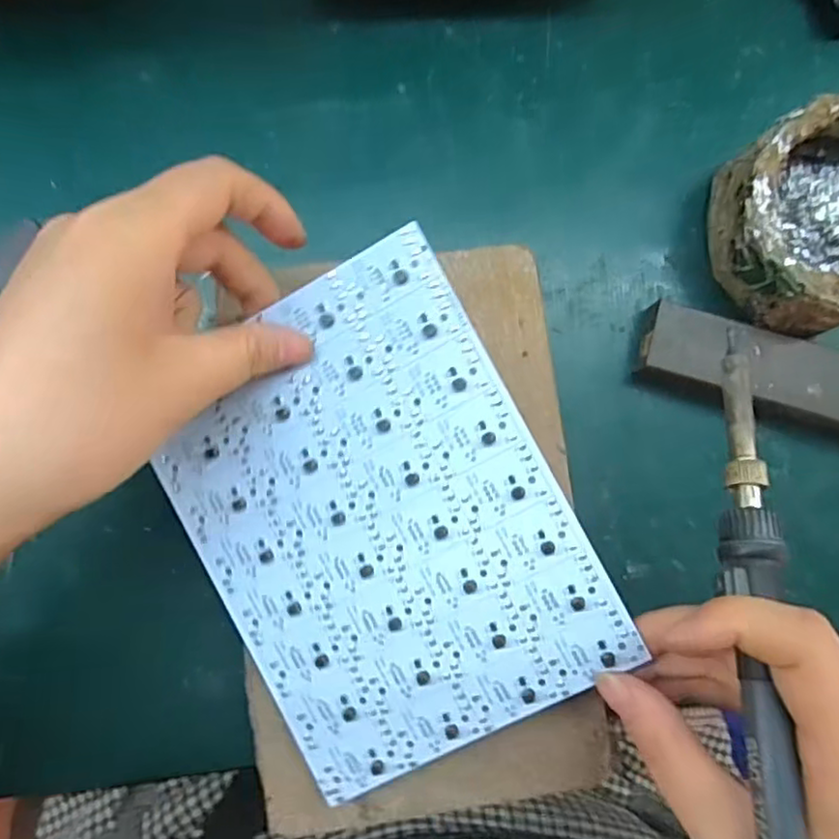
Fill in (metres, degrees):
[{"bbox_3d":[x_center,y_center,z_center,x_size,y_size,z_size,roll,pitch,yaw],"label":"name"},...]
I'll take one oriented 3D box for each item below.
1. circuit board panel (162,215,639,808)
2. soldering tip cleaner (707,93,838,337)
[{"bbox_3d":[-0.015,0.037,0.235,0.125,0.004,0.165,-29,88,8],"label":"circuit board panel"},{"bbox_3d":[0.166,-0.082,0.271,0.083,0.039,0.079,0,86,-3],"label":"soldering tip cleaner"}]

